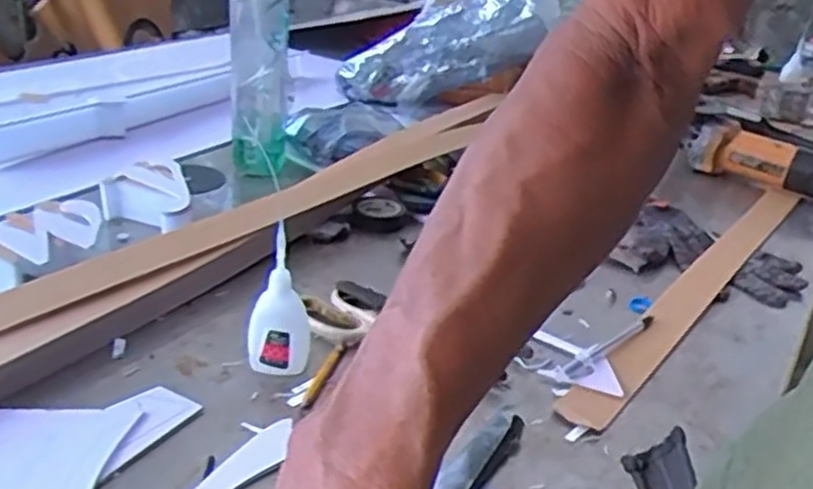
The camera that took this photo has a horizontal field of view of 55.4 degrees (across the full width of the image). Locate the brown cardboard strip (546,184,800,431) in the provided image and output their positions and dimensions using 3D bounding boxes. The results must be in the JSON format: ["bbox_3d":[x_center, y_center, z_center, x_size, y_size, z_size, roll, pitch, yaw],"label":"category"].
[{"bbox_3d":[0.303,0.027,0.777,0.040,0.010,0.613,24,32,30],"label":"brown cardboard strip"}]

